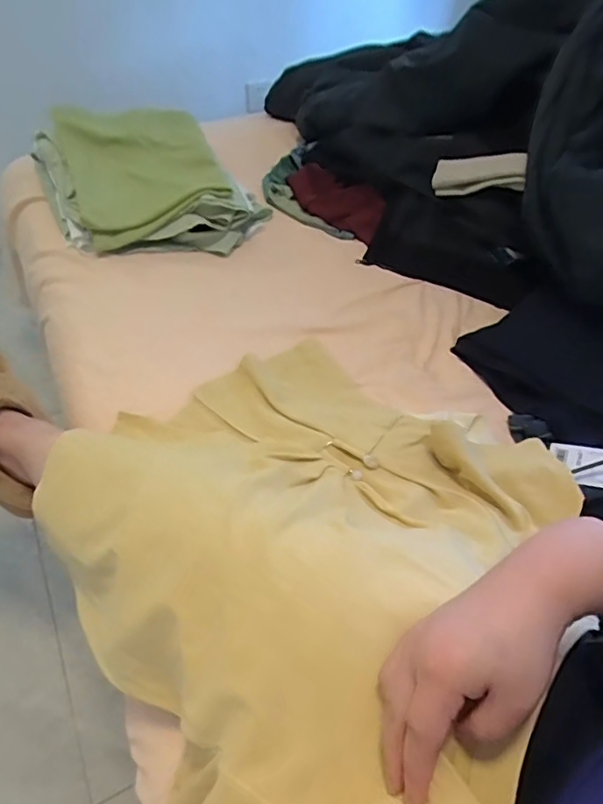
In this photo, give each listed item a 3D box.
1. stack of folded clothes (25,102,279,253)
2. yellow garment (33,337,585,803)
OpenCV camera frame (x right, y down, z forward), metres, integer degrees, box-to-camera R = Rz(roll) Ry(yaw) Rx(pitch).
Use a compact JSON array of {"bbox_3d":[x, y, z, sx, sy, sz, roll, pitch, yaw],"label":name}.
[{"bbox_3d":[-0.279,-0.406,0.971,0.336,0.123,0.370,-22,53,-18],"label":"stack of folded clothes"},{"bbox_3d":[0.030,0.096,0.525,0.490,0.158,0.515,-25,53,-22],"label":"yellow garment"}]

